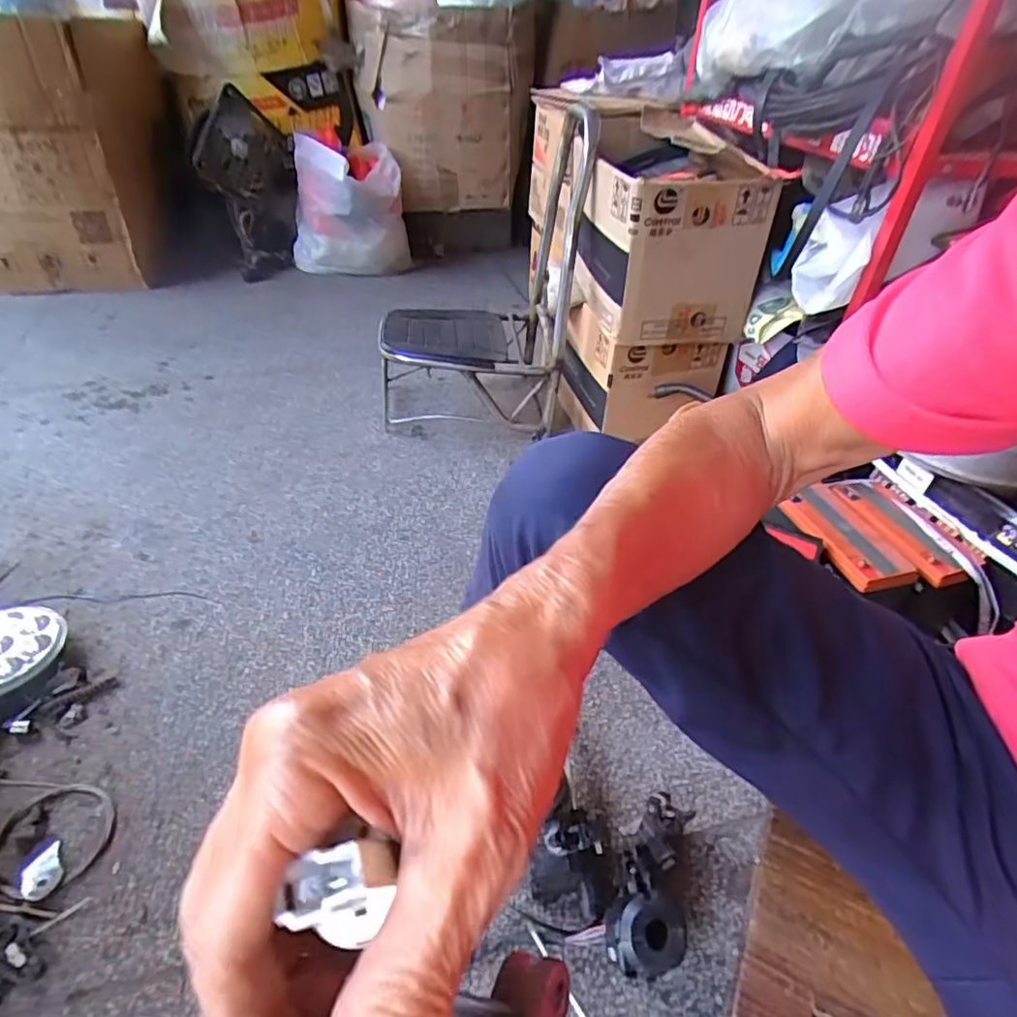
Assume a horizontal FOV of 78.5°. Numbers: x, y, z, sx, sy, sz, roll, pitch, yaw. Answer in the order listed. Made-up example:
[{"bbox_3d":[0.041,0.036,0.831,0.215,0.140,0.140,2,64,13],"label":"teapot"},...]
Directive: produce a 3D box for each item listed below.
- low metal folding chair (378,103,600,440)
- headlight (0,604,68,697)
[{"bbox_3d":[-0.038,-0.432,1.180,0.342,0.534,0.343,11,40,6],"label":"low metal folding chair"},{"bbox_3d":[-0.600,0.169,0.739,0.131,0.040,0.145,-26,47,-33],"label":"headlight"}]

